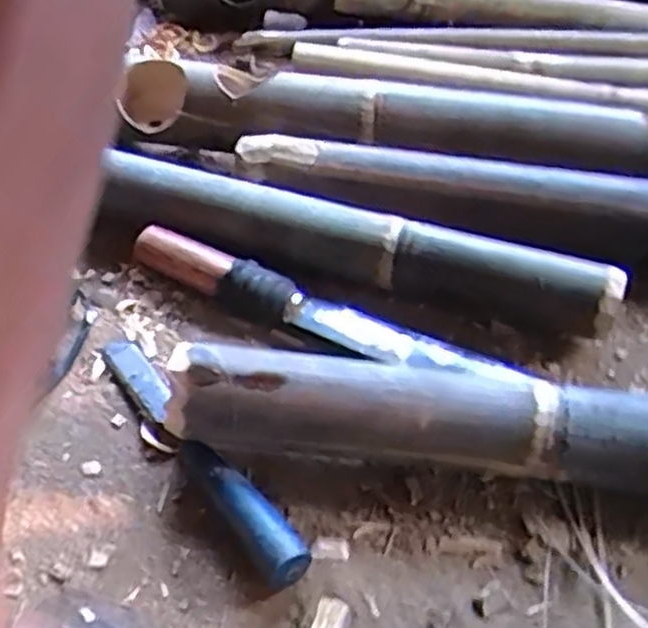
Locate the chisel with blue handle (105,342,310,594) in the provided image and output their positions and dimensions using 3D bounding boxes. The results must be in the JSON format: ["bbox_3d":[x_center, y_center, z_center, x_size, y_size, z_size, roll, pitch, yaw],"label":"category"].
[{"bbox_3d":[-0.082,0.081,0.478,0.025,0.030,0.221,-27,50,-26],"label":"chisel with blue handle"}]

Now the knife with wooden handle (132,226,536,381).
[{"bbox_3d":[-0.010,-0.005,0.556,0.290,0.034,0.037,18,47,18],"label":"knife with wooden handle"}]

